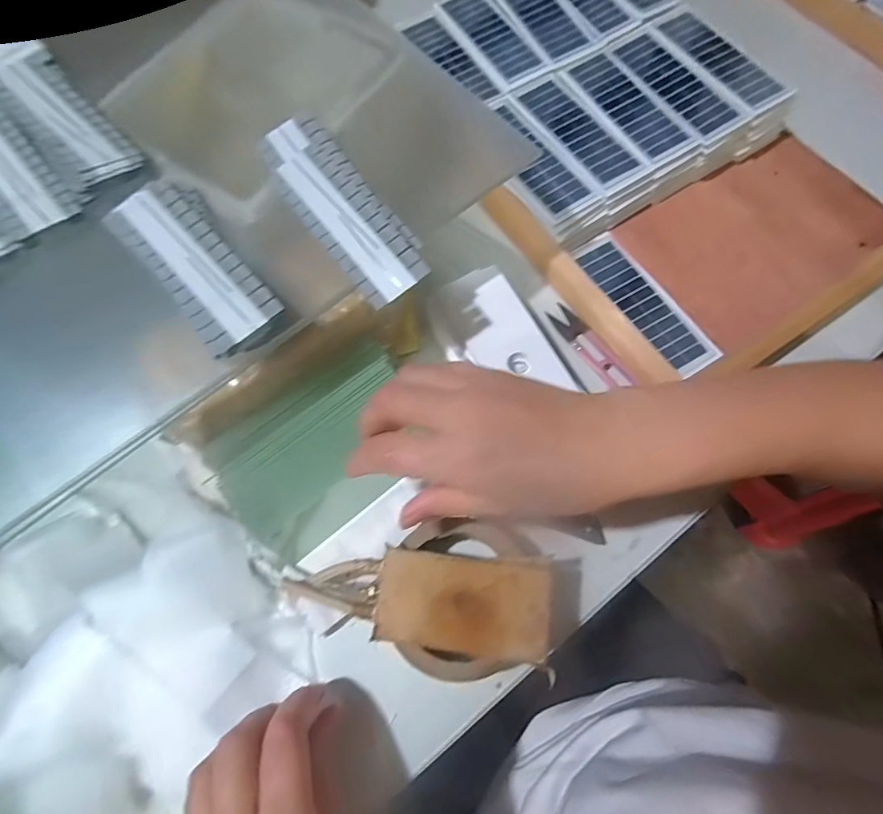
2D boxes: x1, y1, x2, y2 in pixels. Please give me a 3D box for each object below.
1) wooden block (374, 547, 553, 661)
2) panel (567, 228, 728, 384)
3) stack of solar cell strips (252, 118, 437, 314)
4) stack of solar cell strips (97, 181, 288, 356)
[{"bbox_3d":[0.013,0.113,0.272,0.097,0.008,0.052,4,69,2],"label":"wooden block"},{"bbox_3d":[0.170,-0.089,0.399,0.043,0.008,0.144,-29,70,-8],"label":"panel"},{"bbox_3d":[-0.061,-0.124,0.289,0.047,0.008,0.146,-34,73,-12],"label":"stack of solar cell strips"},{"bbox_3d":[-0.141,-0.083,0.274,0.047,0.013,0.122,-39,74,-13],"label":"stack of solar cell strips"}]

